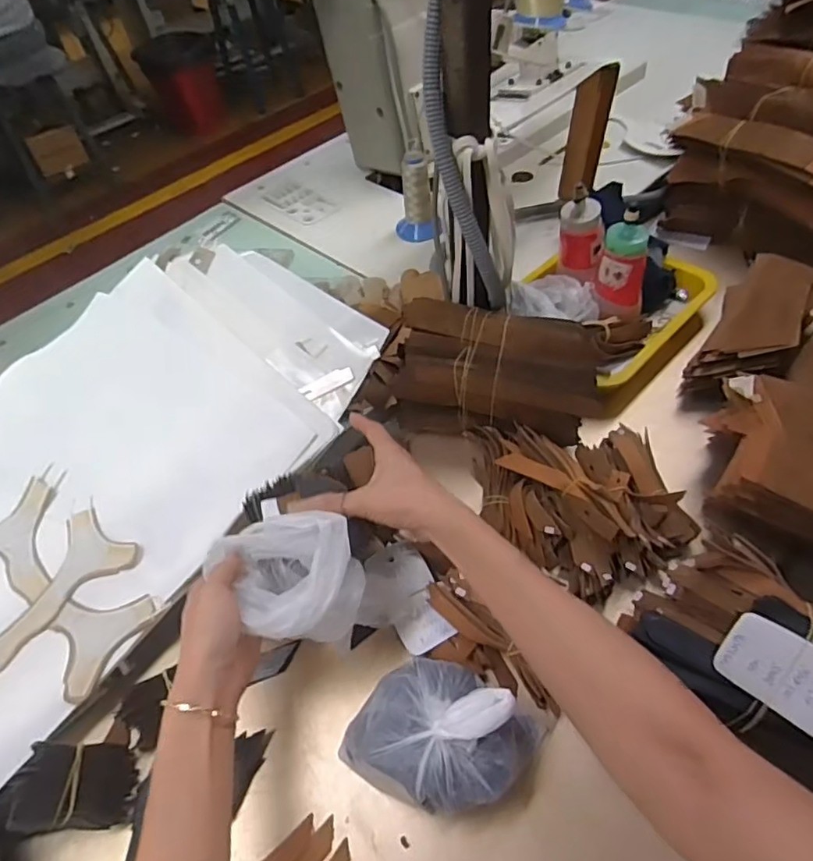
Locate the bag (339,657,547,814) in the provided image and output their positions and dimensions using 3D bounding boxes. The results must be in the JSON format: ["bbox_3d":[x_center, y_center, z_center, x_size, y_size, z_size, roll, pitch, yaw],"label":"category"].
[{"bbox_3d":[0.023,0.224,0.431,0.129,0.088,0.094,21,56,22],"label":"bag"}]

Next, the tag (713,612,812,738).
[{"bbox_3d":[0.271,0.170,0.392,0.104,0.057,0.007,35,18,32],"label":"tag"}]

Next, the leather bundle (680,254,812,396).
[{"bbox_3d":[0.395,-0.116,0.659,0.097,0.063,0.215,28,59,26],"label":"leather bundle"}]

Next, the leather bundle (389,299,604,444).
[{"bbox_3d":[0.090,-0.057,0.606,0.211,0.097,0.104,11,53,15],"label":"leather bundle"}]

